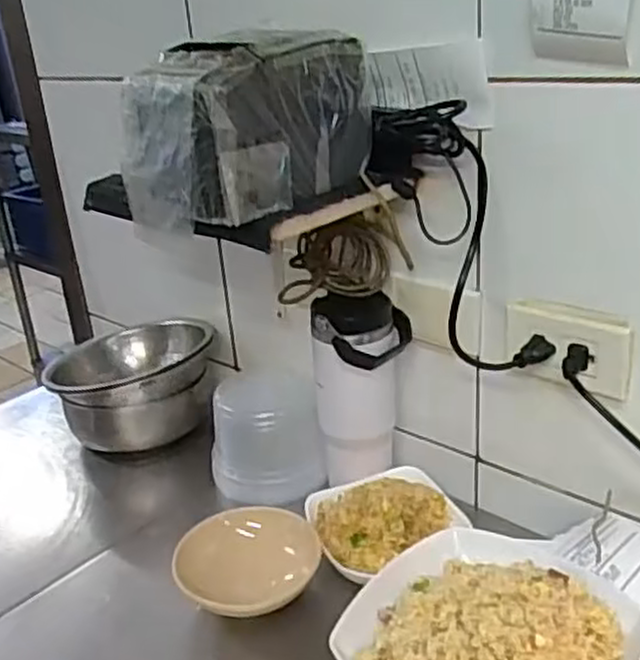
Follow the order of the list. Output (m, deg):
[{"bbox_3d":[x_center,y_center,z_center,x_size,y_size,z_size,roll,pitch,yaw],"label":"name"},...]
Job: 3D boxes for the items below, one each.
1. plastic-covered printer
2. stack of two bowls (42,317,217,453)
[{"bbox_3d":[-0.063,-0.181,0.673,0.200,0.137,0.124,-23,29,-35],"label":"plastic-covered printer"},{"bbox_3d":[-0.261,0.089,1.095,0.204,0.157,0.204,-22,29,-34],"label":"stack of two bowls"}]

